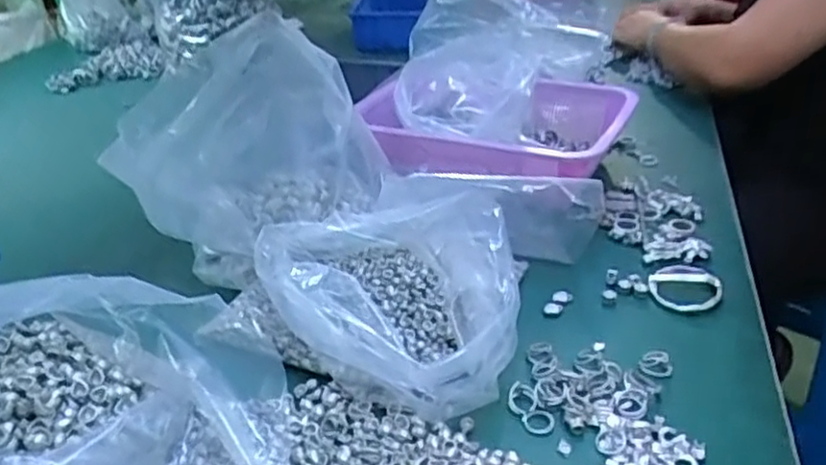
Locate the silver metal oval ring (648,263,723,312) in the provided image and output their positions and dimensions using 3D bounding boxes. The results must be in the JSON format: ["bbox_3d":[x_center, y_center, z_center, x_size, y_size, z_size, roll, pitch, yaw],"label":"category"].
[{"bbox_3d":[0.231,0.045,0.602,0.056,0.009,0.059,-13,38,-3],"label":"silver metal oval ring"}]

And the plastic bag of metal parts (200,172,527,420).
[{"bbox_3d":[-0.022,0.034,0.565,0.238,0.095,0.181,16,35,28],"label":"plastic bag of metal parts"}]

